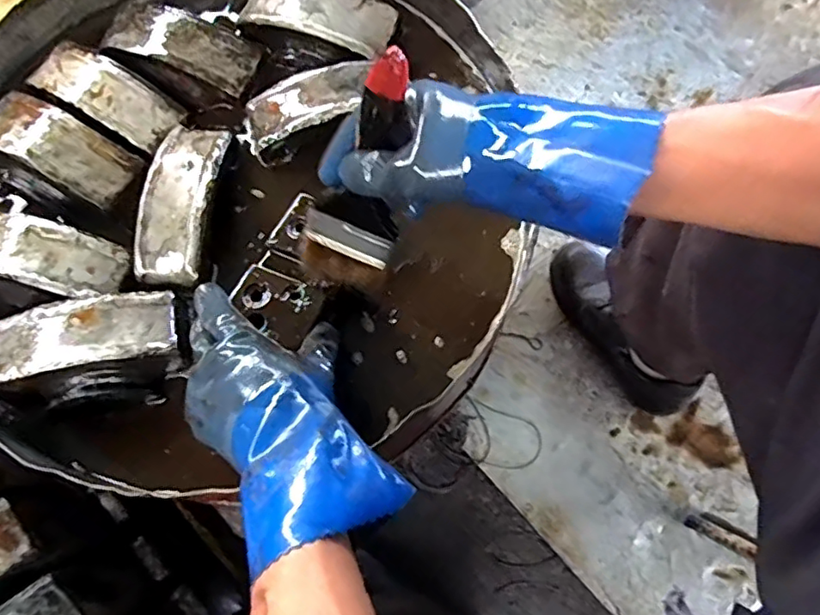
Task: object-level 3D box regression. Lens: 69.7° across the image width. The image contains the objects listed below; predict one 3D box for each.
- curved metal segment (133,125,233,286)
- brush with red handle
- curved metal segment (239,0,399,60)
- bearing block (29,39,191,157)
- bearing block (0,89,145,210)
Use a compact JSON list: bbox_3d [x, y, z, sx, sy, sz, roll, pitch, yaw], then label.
[{"bbox_3d":[-0.209,-0.100,0.536,0.065,0.025,0.156,6,73,3],"label":"curved metal segment"},{"bbox_3d":[-0.032,-0.082,0.419,0.063,0.209,0.025,36,48,11],"label":"brush with red handle"},{"bbox_3d":[-0.094,-0.297,0.586,0.153,0.027,0.060,20,74,7],"label":"curved metal segment"},{"bbox_3d":[-0.296,-0.209,0.572,0.148,0.025,0.058,29,76,10],"label":"bearing block"},{"bbox_3d":[-0.334,-0.154,0.552,0.152,0.026,0.060,28,75,9],"label":"bearing block"}]

